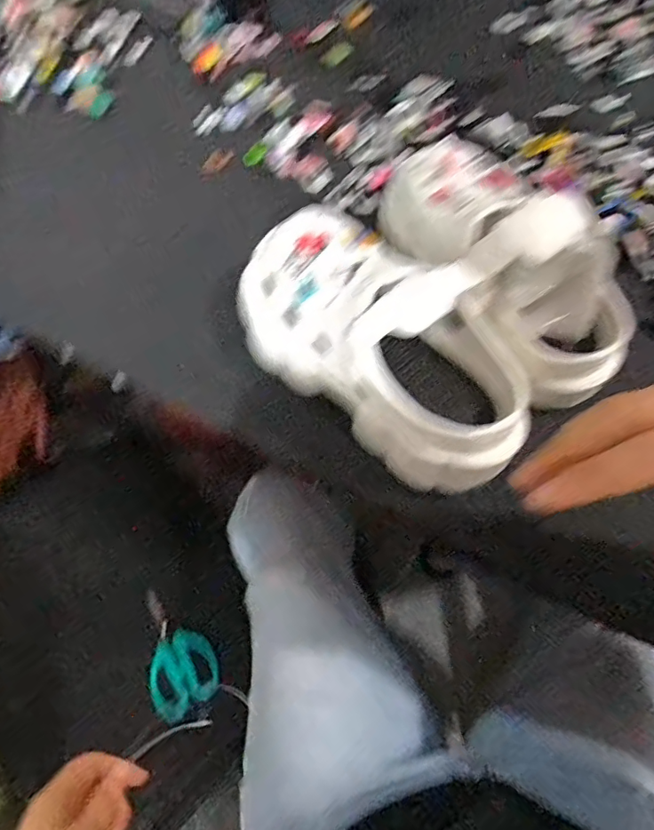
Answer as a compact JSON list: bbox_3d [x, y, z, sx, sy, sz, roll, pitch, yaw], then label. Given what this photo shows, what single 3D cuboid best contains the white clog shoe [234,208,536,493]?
[{"bbox_3d":[0.031,-0.064,0.378,0.121,0.089,0.261,-39,68,-15],"label":"white clog shoe"}]

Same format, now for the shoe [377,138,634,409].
[{"bbox_3d":[0.124,-0.130,0.403,0.107,0.115,0.248,-23,65,-8],"label":"shoe"}]

